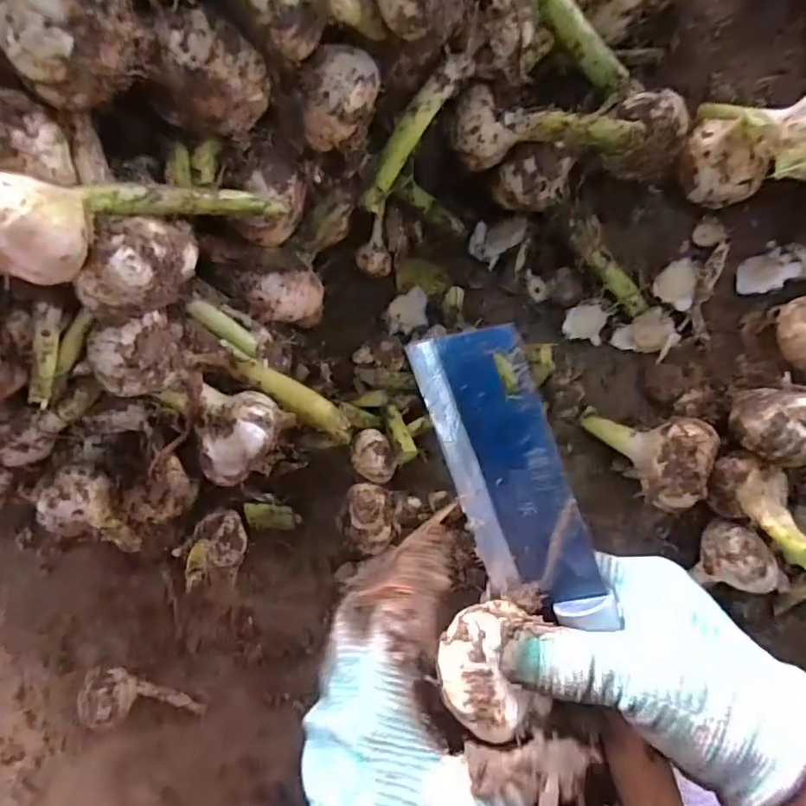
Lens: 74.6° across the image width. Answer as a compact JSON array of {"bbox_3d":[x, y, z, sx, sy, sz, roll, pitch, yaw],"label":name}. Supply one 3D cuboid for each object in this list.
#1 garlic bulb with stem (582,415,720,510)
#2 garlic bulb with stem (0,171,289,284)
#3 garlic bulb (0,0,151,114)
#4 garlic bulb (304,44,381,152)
[{"bbox_3d":[0.161,0.037,0.343,0.066,0.058,0.054,0,89,7],"label":"garlic bulb with stem"},{"bbox_3d":[-0.116,-0.087,0.241,0.039,0.134,0.033,55,137,5],"label":"garlic bulb with stem"},{"bbox_3d":[-0.132,-0.149,0.208,0.044,0.037,0.037,-17,85,6],"label":"garlic bulb"},{"bbox_3d":[-0.033,-0.162,0.283,0.031,0.035,0.046,17,89,8],"label":"garlic bulb"}]

